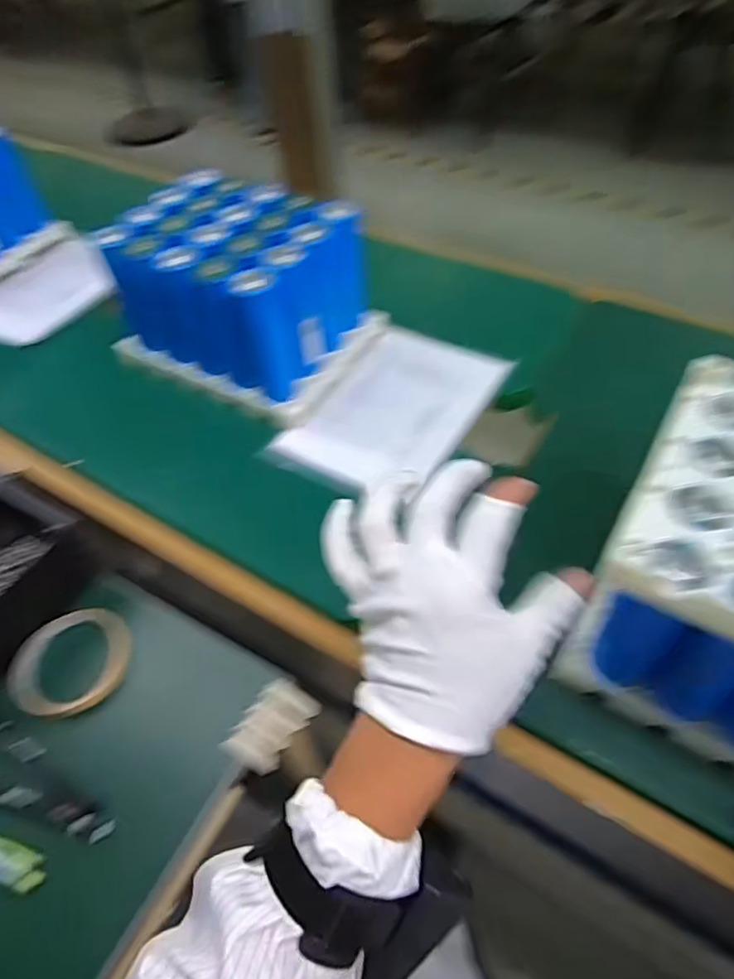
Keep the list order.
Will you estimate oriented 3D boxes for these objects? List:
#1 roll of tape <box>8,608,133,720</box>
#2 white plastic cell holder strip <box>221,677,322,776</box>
[{"bbox_3d":[-0.247,0.143,0.494,0.085,0.022,0.092,-2,51,2],"label":"roll of tape"},{"bbox_3d":[-0.073,0.179,0.454,0.045,0.007,0.067,27,58,23],"label":"white plastic cell holder strip"}]

